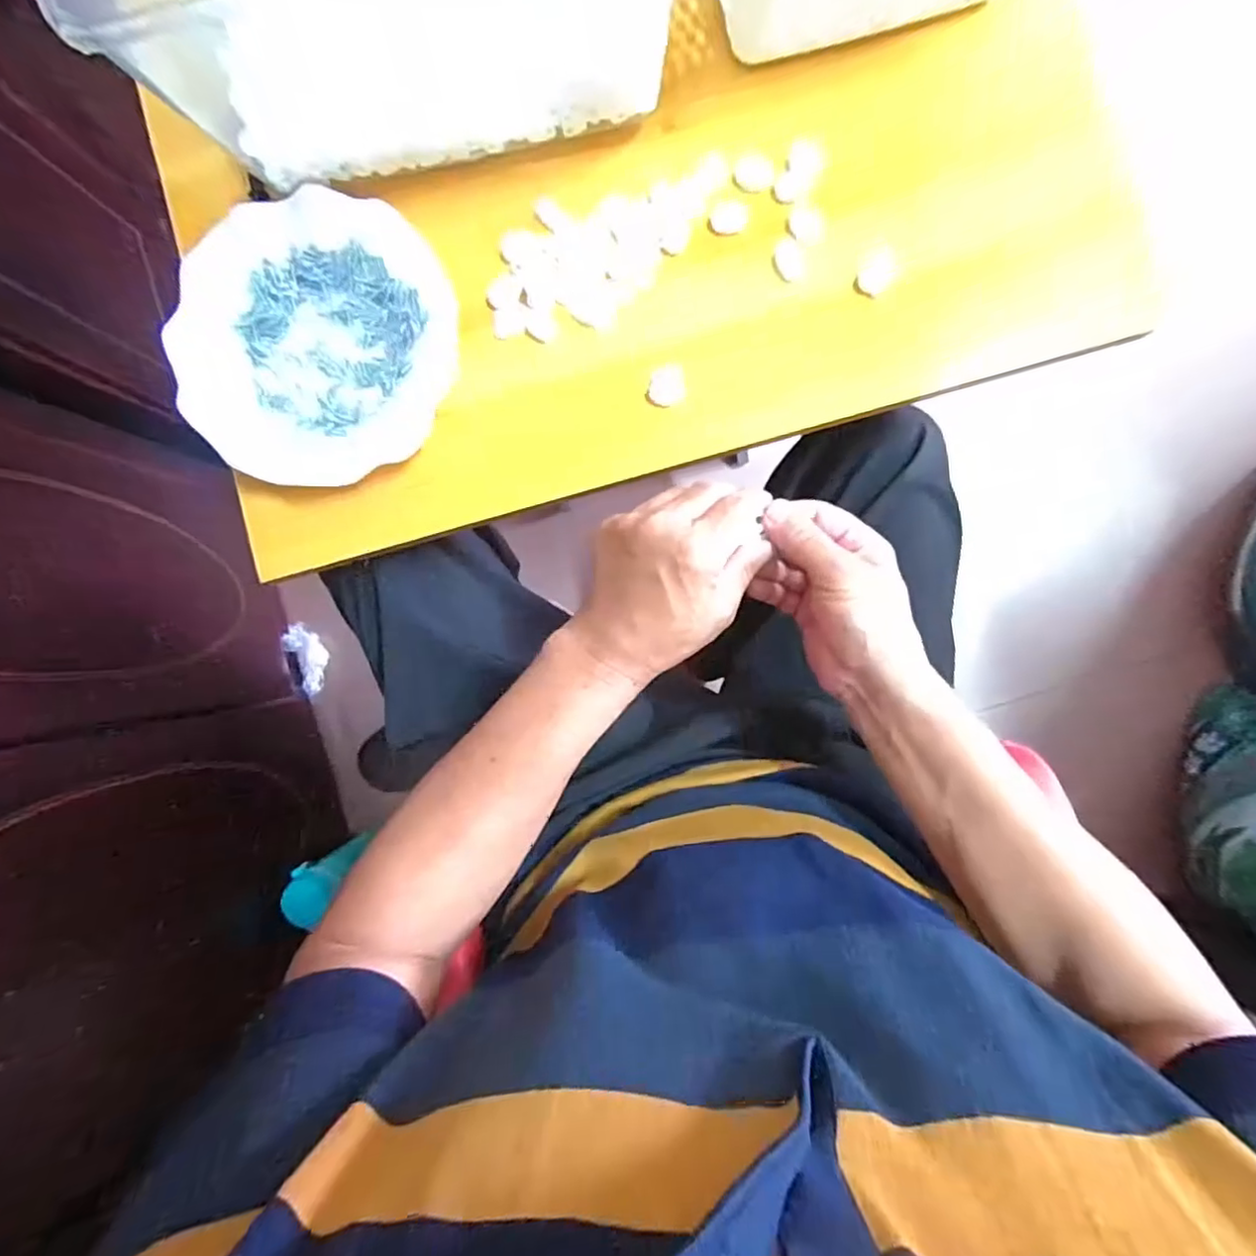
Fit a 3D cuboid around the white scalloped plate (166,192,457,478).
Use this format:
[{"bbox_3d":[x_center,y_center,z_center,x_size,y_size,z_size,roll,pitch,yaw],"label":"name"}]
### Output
[{"bbox_3d":[-0.202,-0.185,0.399,0.173,0.020,0.180,0,88,3],"label":"white scalloped plate"}]

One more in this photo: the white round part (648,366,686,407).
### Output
[{"bbox_3d":[0.026,-0.157,0.398,0.023,0.007,0.023,0,88,3],"label":"white round part"}]

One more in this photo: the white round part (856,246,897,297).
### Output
[{"bbox_3d":[0.157,-0.225,0.388,0.022,0.007,0.027,23,90,4],"label":"white round part"}]

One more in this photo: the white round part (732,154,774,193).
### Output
[{"bbox_3d":[0.080,-0.292,0.394,0.025,0.004,0.023,0,88,3],"label":"white round part"}]

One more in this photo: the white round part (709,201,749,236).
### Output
[{"bbox_3d":[0.065,-0.265,0.395,0.024,0.004,0.021,9,89,4],"label":"white round part"}]

